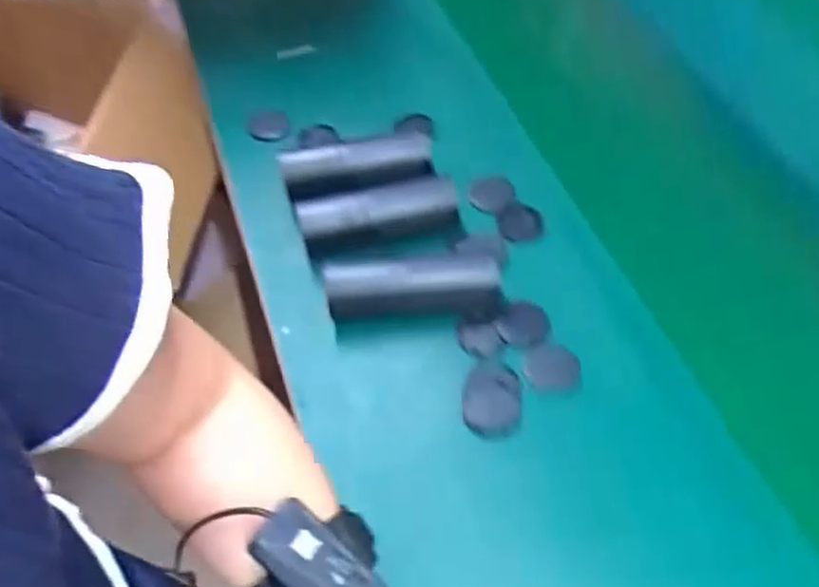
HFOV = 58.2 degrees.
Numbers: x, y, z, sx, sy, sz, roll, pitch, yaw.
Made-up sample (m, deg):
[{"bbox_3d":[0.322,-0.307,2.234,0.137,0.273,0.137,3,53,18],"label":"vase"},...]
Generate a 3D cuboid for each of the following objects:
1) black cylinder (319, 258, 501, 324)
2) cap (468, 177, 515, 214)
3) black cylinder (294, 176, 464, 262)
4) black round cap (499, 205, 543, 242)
[{"bbox_3d":[0.004,-0.005,0.711,0.166,0.047,0.055,-1,54,1],"label":"black cylinder"},{"bbox_3d":[0.089,-0.109,0.806,0.050,0.013,0.043,-7,54,-3],"label":"cap"},{"bbox_3d":[-0.031,-0.080,0.764,0.164,0.044,0.057,-7,54,-4],"label":"black cylinder"},{"bbox_3d":[0.119,-0.073,0.787,0.043,0.014,0.046,-1,54,1],"label":"black round cap"}]

